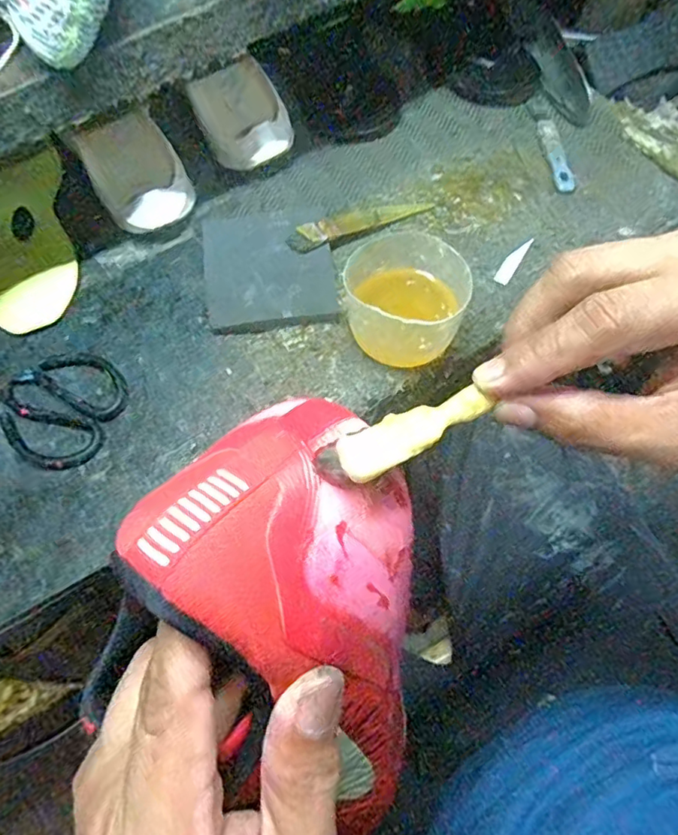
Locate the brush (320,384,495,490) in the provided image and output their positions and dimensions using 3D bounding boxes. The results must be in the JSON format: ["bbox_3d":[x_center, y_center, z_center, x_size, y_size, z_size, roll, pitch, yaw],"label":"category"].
[{"bbox_3d":[0.025,0.006,0.185,0.068,0.013,0.016,-23,67,-31],"label":"brush"}]

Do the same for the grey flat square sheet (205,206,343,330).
[{"bbox_3d":[-0.065,-0.138,0.513,0.117,0.023,0.126,-8,68,0],"label":"grey flat square sheet"}]

